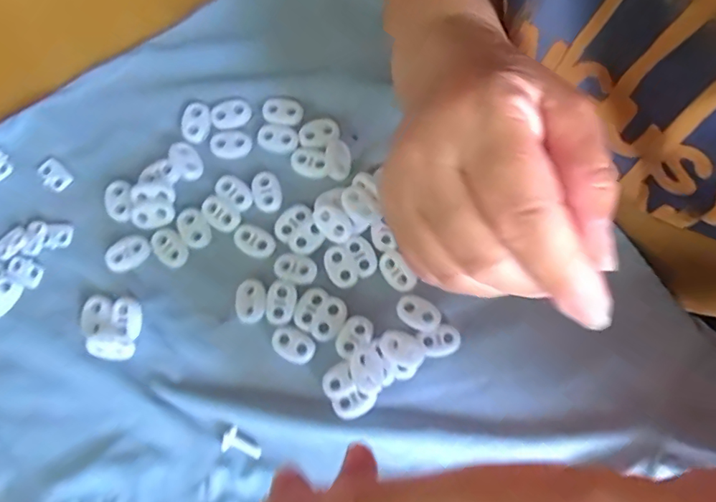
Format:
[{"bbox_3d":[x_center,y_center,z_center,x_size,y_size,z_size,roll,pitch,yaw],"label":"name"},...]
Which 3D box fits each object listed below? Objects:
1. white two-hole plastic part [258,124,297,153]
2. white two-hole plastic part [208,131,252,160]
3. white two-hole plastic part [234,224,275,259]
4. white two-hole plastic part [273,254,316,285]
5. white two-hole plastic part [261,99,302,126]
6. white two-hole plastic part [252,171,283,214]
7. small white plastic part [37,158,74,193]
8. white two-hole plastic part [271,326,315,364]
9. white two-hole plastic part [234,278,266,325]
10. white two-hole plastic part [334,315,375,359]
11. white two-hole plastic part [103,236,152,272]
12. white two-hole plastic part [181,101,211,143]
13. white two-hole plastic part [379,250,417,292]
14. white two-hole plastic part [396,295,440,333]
[{"bbox_3d":[-0.044,-0.062,0.259,0.022,0.004,0.014,14,79,4],"label":"white two-hole plastic part"},{"bbox_3d":[-0.070,-0.059,0.259,0.022,0.004,0.016,-6,79,0],"label":"white two-hole plastic part"},{"bbox_3d":[-0.055,-0.006,0.248,0.022,0.004,0.015,24,80,5],"label":"white two-hole plastic part"},{"bbox_3d":[-0.033,0.009,0.244,0.022,0.004,0.015,9,79,3],"label":"white two-hole plastic part"},{"bbox_3d":[-0.042,-0.077,0.262,0.023,0.004,0.014,5,79,2],"label":"white two-hole plastic part"},{"bbox_3d":[-0.049,-0.032,0.253,0.015,0.004,0.022,-11,79,-1],"label":"white two-hole plastic part"},{"bbox_3d":[-0.167,-0.042,0.261,0.018,0.004,0.014,43,83,8],"label":"small white plastic part"},{"bbox_3d":[-0.033,0.047,0.237,0.022,0.004,0.015,36,82,7],"label":"white two-hole plastic part"},{"bbox_3d":[-0.055,0.025,0.242,0.015,0.004,0.022,4,79,2],"label":"white two-hole plastic part"},{"bbox_3d":[-0.003,0.043,0.237,0.014,0.004,0.022,39,82,8],"label":"white two-hole plastic part"},{"bbox_3d":[-0.120,0.001,0.249,0.023,0.005,0.015,-38,81,-6],"label":"white two-hole plastic part"},{"bbox_3d":[-0.089,-0.071,0.262,0.014,0.005,0.022,10,79,3],"label":"white two-hole plastic part"},{"bbox_3d":[0.020,0.011,0.243,0.012,0.004,0.022,-37,81,-6],"label":"white two-hole plastic part"},{"bbox_3d":[0.030,0.031,0.238,0.021,0.005,0.015,34,81,7],"label":"white two-hole plastic part"}]

